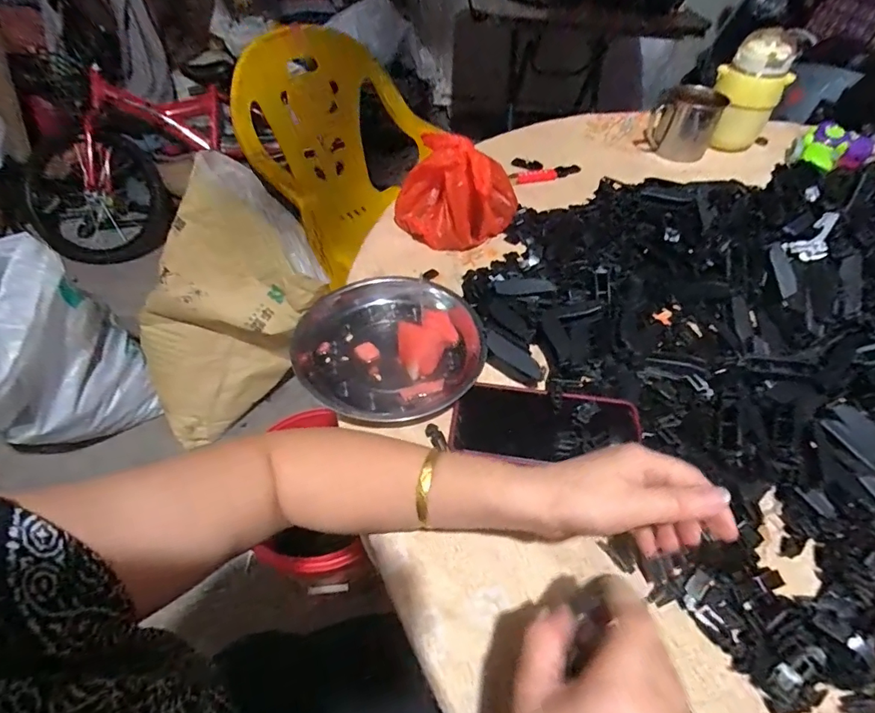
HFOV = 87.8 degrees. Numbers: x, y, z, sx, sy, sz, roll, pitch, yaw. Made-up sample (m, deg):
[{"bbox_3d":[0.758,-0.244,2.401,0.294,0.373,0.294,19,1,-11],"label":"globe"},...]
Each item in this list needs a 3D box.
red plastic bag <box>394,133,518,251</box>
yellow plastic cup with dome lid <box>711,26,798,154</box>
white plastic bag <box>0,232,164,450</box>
[{"bbox_3d":[0.023,-0.220,0.601,0.142,0.111,0.113,26,53,20],"label":"red plastic bag"},{"bbox_3d":[0.522,-0.439,0.767,0.103,0.162,0.110,20,51,15],"label":"yellow plastic cup with dome lid"},{"bbox_3d":[-0.837,0.009,0.949,0.205,0.478,0.335,33,56,24],"label":"white plastic bag"}]

